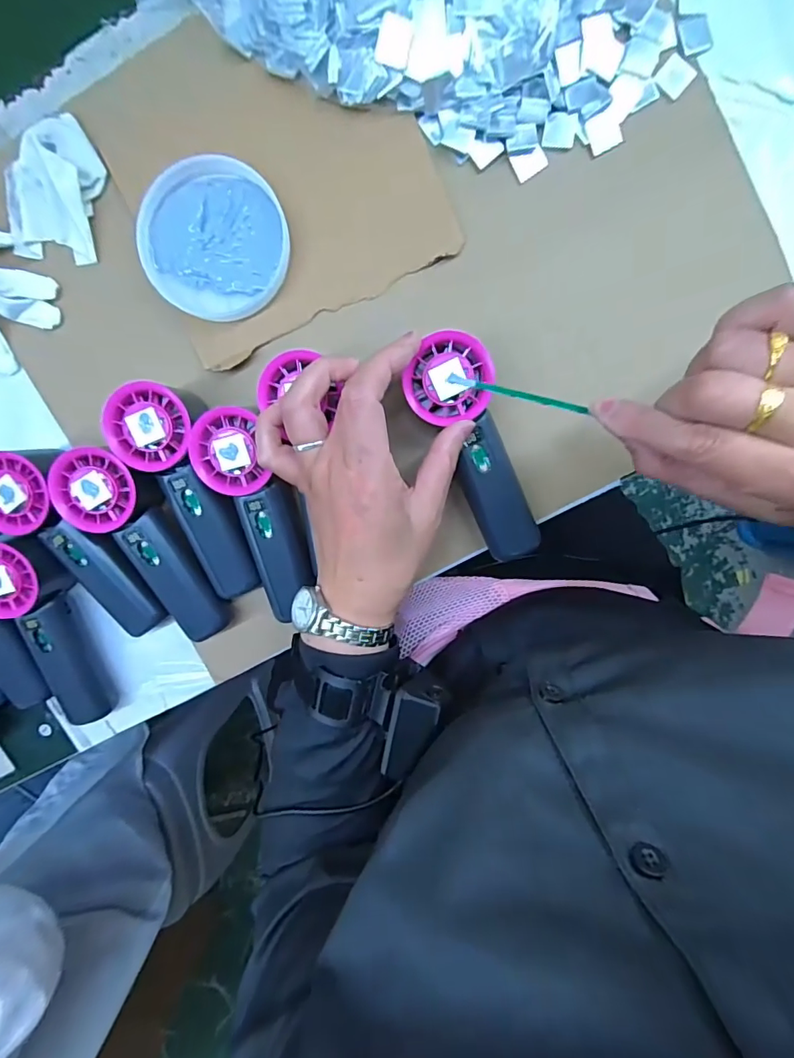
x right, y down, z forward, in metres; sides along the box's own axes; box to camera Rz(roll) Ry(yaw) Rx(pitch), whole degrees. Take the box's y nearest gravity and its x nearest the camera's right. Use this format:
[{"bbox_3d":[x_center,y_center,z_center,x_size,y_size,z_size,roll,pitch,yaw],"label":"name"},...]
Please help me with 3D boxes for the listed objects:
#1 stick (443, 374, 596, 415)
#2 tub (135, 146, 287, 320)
[{"bbox_3d":[0.064,-0.075,0.269,0.080,0.005,0.004,21,100,21],"label":"stick"},{"bbox_3d":[-0.126,-0.201,0.341,0.097,0.019,0.104,0,99,3],"label":"tub"}]

